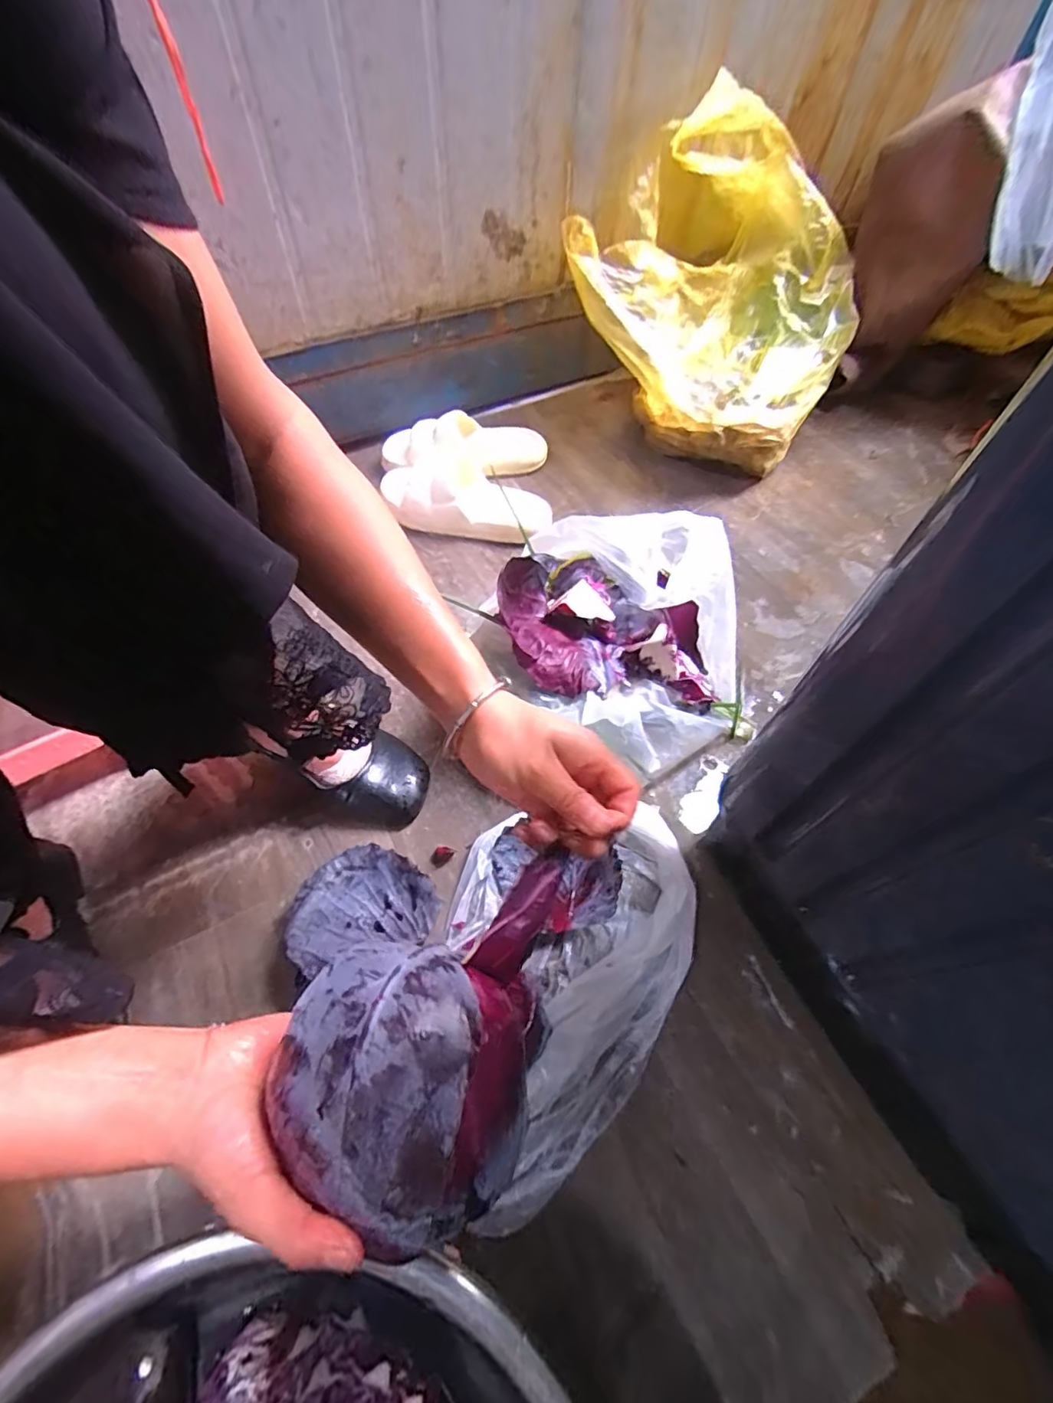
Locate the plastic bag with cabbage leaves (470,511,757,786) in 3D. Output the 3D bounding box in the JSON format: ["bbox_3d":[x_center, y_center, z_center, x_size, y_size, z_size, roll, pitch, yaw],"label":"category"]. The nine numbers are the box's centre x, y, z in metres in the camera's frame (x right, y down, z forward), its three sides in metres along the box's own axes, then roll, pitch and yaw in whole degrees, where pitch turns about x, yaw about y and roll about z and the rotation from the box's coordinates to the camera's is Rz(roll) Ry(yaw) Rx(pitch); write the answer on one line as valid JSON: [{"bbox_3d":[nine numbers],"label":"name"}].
[{"bbox_3d":[0.114,-0.075,0.566,0.244,0.174,0.257,17,59,9],"label":"plastic bag with cabbage leaves"}]

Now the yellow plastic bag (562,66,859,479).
[{"bbox_3d":[0.290,-0.596,0.786,0.337,0.313,0.389,30,62,17],"label":"yellow plastic bag"}]

